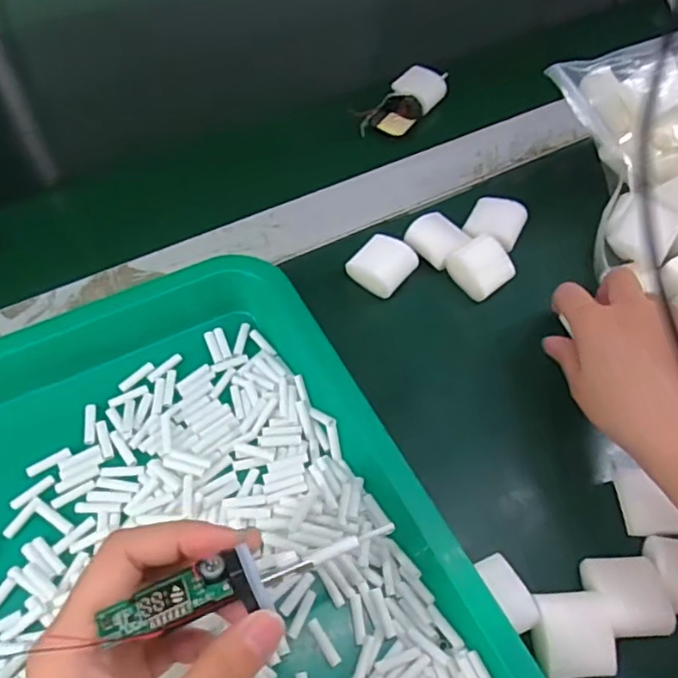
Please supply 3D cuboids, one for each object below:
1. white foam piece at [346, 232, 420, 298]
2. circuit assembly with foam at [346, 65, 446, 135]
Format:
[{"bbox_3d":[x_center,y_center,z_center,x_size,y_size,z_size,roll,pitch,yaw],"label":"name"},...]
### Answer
[{"bbox_3d":[0.029,-0.048,0.399,0.038,0.018,0.037,34,61,16],"label":"white foam piece"},{"bbox_3d":[0.055,-0.201,0.509,0.044,0.020,0.090,34,61,16],"label":"circuit assembly with foam"}]

